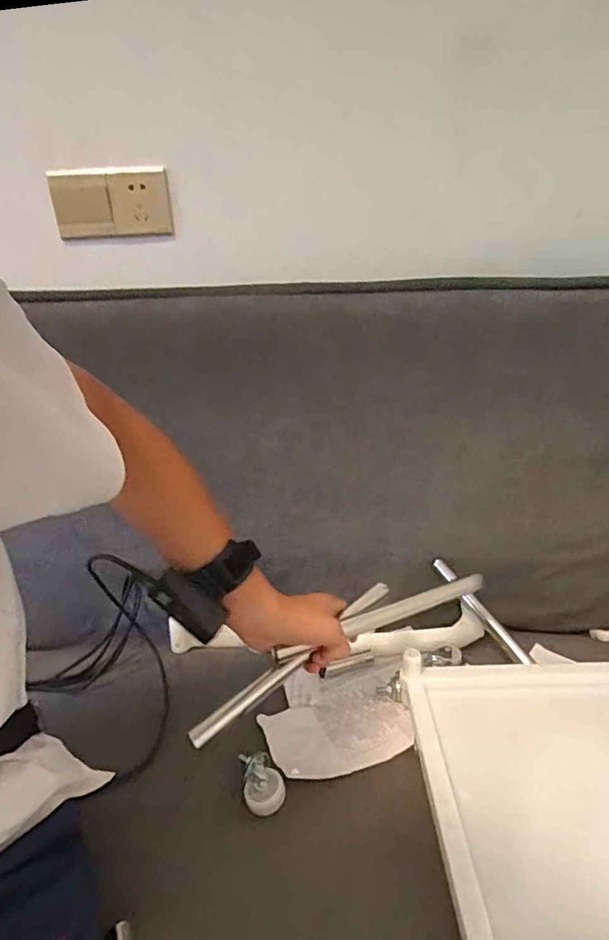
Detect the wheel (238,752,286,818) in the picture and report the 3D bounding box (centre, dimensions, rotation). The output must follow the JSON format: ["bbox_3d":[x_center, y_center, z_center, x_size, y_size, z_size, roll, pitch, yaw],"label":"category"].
[{"bbox_3d":[-0.042,0.322,0.506,0.041,0.024,0.061,-10,31,-6],"label":"wheel"}]

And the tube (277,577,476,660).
[{"bbox_3d":[0.098,0.158,0.542,0.239,0.021,0.013,-13,31,-21],"label":"tube"}]

